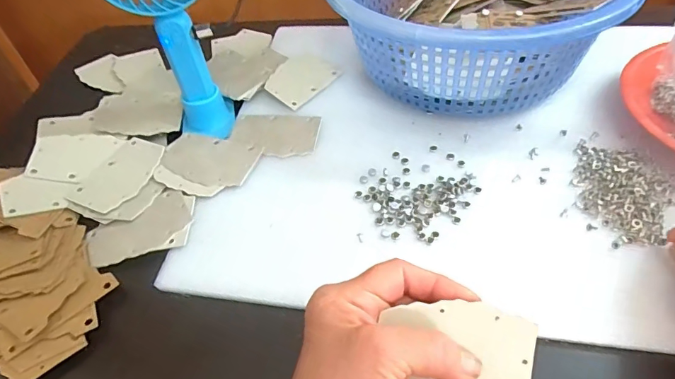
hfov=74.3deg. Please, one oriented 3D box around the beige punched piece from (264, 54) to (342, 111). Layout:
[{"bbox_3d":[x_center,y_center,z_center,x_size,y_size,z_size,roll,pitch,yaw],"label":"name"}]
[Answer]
[{"bbox_3d":[-0.041,-0.120,0.477,0.060,0.011,0.079,29,58,28],"label":"beige punched piece"}]

